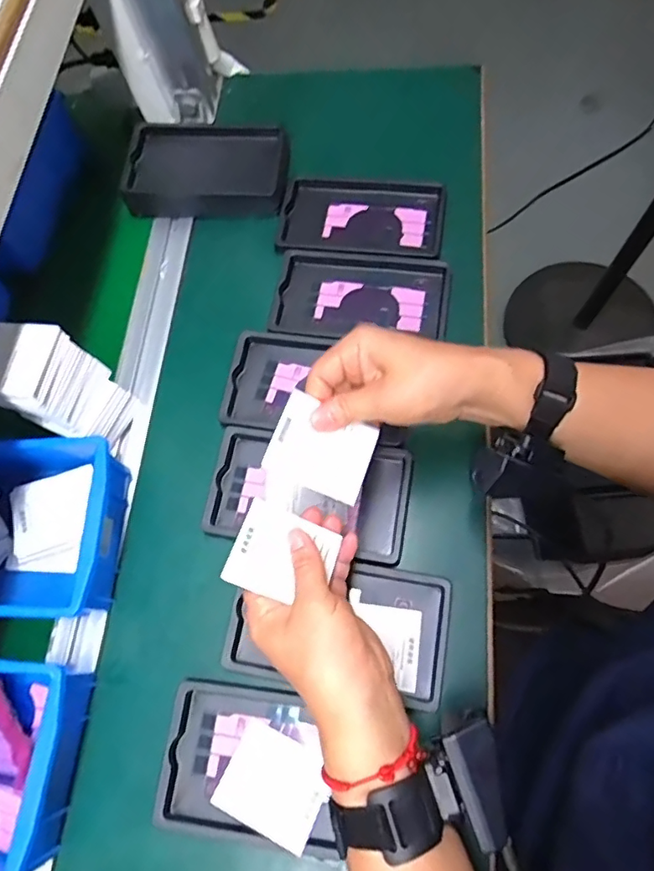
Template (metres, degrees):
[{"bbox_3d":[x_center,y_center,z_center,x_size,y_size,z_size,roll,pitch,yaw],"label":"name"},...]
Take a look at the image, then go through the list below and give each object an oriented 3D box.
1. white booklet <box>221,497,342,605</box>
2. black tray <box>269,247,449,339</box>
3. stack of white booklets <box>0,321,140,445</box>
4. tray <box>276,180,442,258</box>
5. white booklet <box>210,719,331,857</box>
[{"bbox_3d":[-0.029,0.079,0.359,0.063,0.007,0.055,26,66,-7],"label":"white booklet"},{"bbox_3d":[0.033,-0.134,0.518,0.156,0.013,0.095,7,71,9],"label":"black tray"},{"bbox_3d":[-0.223,-0.038,0.449,0.075,0.115,0.070,21,74,14],"label":"stack of white booklets"},{"bbox_3d":[0.035,-0.222,0.555,0.157,0.012,0.089,7,71,9],"label":"tray"},{"bbox_3d":[-0.036,0.240,0.379,0.069,0.004,0.057,21,60,16],"label":"white booklet"}]

